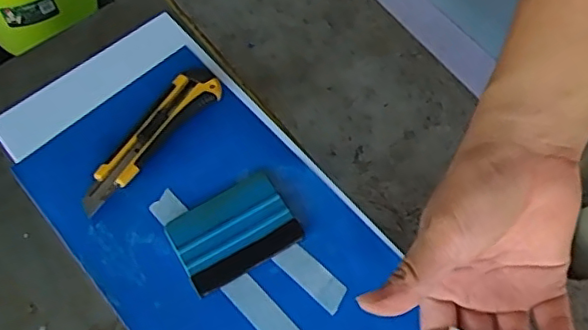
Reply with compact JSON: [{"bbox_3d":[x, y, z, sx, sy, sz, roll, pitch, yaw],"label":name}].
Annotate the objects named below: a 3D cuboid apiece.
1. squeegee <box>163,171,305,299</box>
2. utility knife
[{"bbox_3d":[-0.051,0.055,0.487,0.098,0.006,0.072,-30,67,-12],"label":"squeegee"},{"bbox_3d":[-0.131,-0.025,0.521,0.042,0.019,0.157,39,71,18],"label":"utility knife"}]

